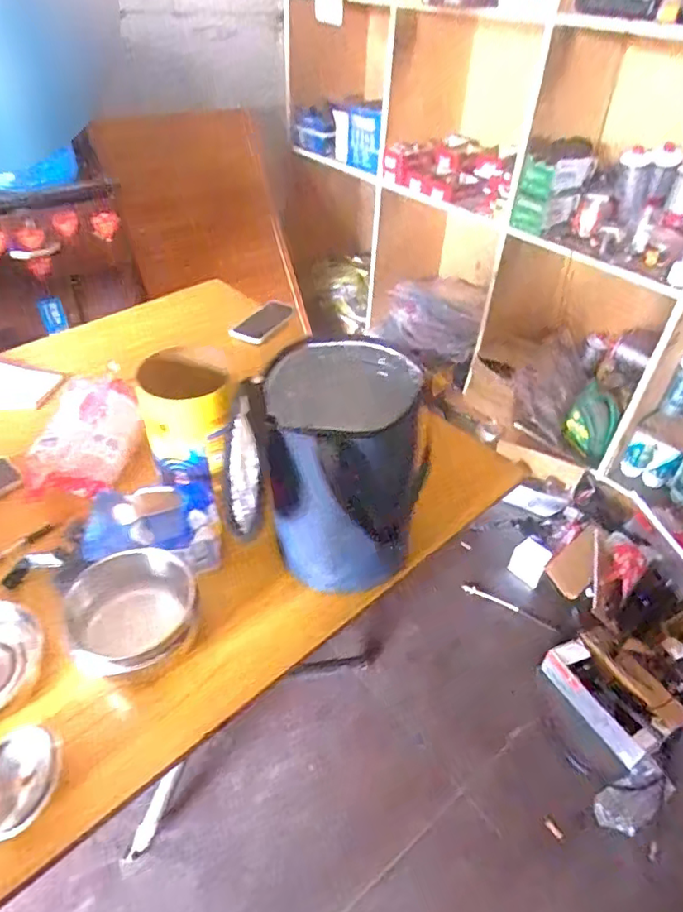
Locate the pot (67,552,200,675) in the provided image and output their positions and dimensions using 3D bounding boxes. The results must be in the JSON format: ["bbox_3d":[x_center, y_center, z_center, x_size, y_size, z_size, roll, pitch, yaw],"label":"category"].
[{"bbox_3d":[-0.237,0.188,0.665,0.134,0.087,0.138,2,43,-1],"label":"pot"}]

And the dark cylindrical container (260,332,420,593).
[{"bbox_3d":[-0.001,0.021,0.721,0.160,0.260,0.175,2,43,-1],"label":"dark cylindrical container"}]

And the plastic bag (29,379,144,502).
[{"bbox_3d":[-0.397,-0.038,0.916,0.140,0.071,0.227,-4,43,-7],"label":"plastic bag"}]

